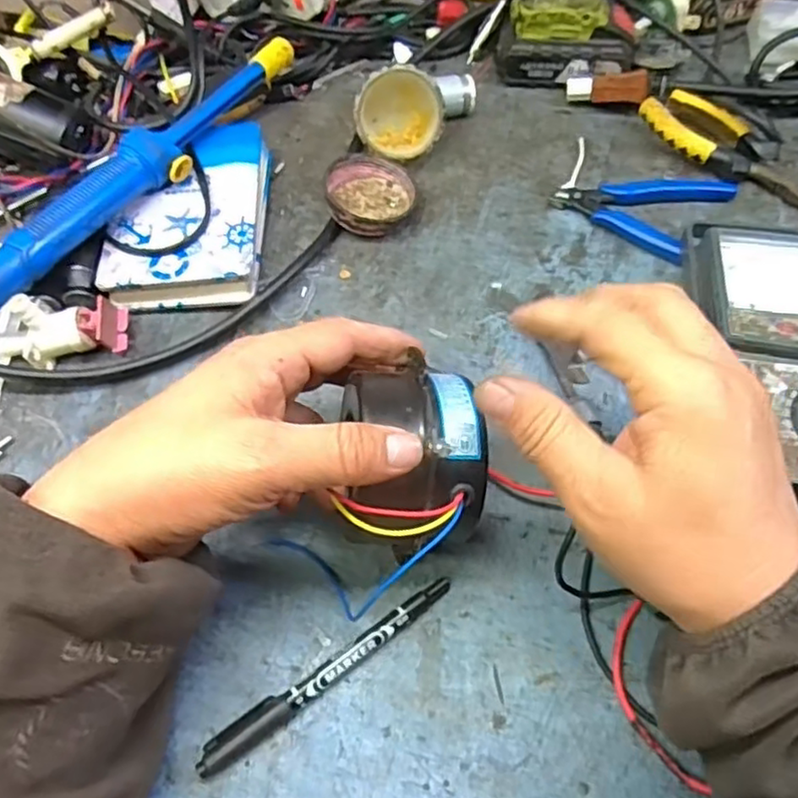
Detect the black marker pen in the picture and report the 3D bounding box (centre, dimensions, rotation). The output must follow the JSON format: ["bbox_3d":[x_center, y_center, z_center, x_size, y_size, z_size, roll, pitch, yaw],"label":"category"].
[{"bbox_3d":[-0.031,0.127,0.320,0.136,0.011,0.014,-32,64,-16],"label":"black marker pen"}]

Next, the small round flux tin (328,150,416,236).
[{"bbox_3d":[-0.019,-0.141,0.474,0.059,0.023,0.064,-1,60,1],"label":"small round flux tin"}]

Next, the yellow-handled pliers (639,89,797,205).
[{"bbox_3d":[0.250,-0.174,0.485,0.161,0.022,0.048,31,65,18],"label":"yellow-handled pliers"}]

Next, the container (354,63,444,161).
[{"bbox_3d":[-0.001,-0.204,0.486,0.062,0.060,0.038,-4,25,-2],"label":"container"}]

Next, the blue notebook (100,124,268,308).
[{"bbox_3d":[-0.139,-0.125,0.460,0.096,0.033,0.143,-4,60,0],"label":"blue notebook"}]

